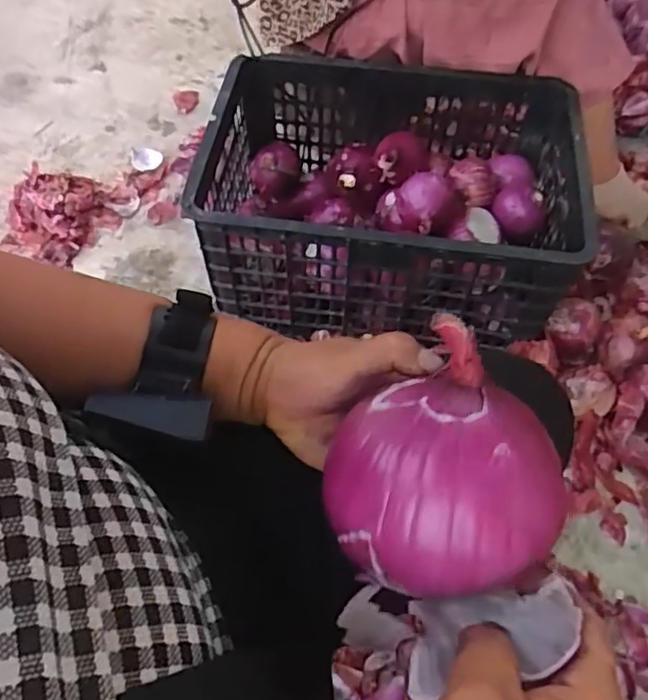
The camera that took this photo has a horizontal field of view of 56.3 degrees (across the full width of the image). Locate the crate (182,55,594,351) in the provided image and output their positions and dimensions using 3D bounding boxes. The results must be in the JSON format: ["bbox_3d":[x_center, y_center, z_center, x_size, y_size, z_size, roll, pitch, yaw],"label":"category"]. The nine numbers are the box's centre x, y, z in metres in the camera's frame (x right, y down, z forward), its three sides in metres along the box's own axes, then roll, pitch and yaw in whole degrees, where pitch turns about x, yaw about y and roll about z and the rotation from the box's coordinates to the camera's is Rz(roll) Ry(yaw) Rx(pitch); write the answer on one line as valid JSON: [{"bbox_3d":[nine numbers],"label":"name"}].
[{"bbox_3d":[0.092,-0.233,0.879,0.494,0.200,0.357,8,59,2],"label":"crate"}]

